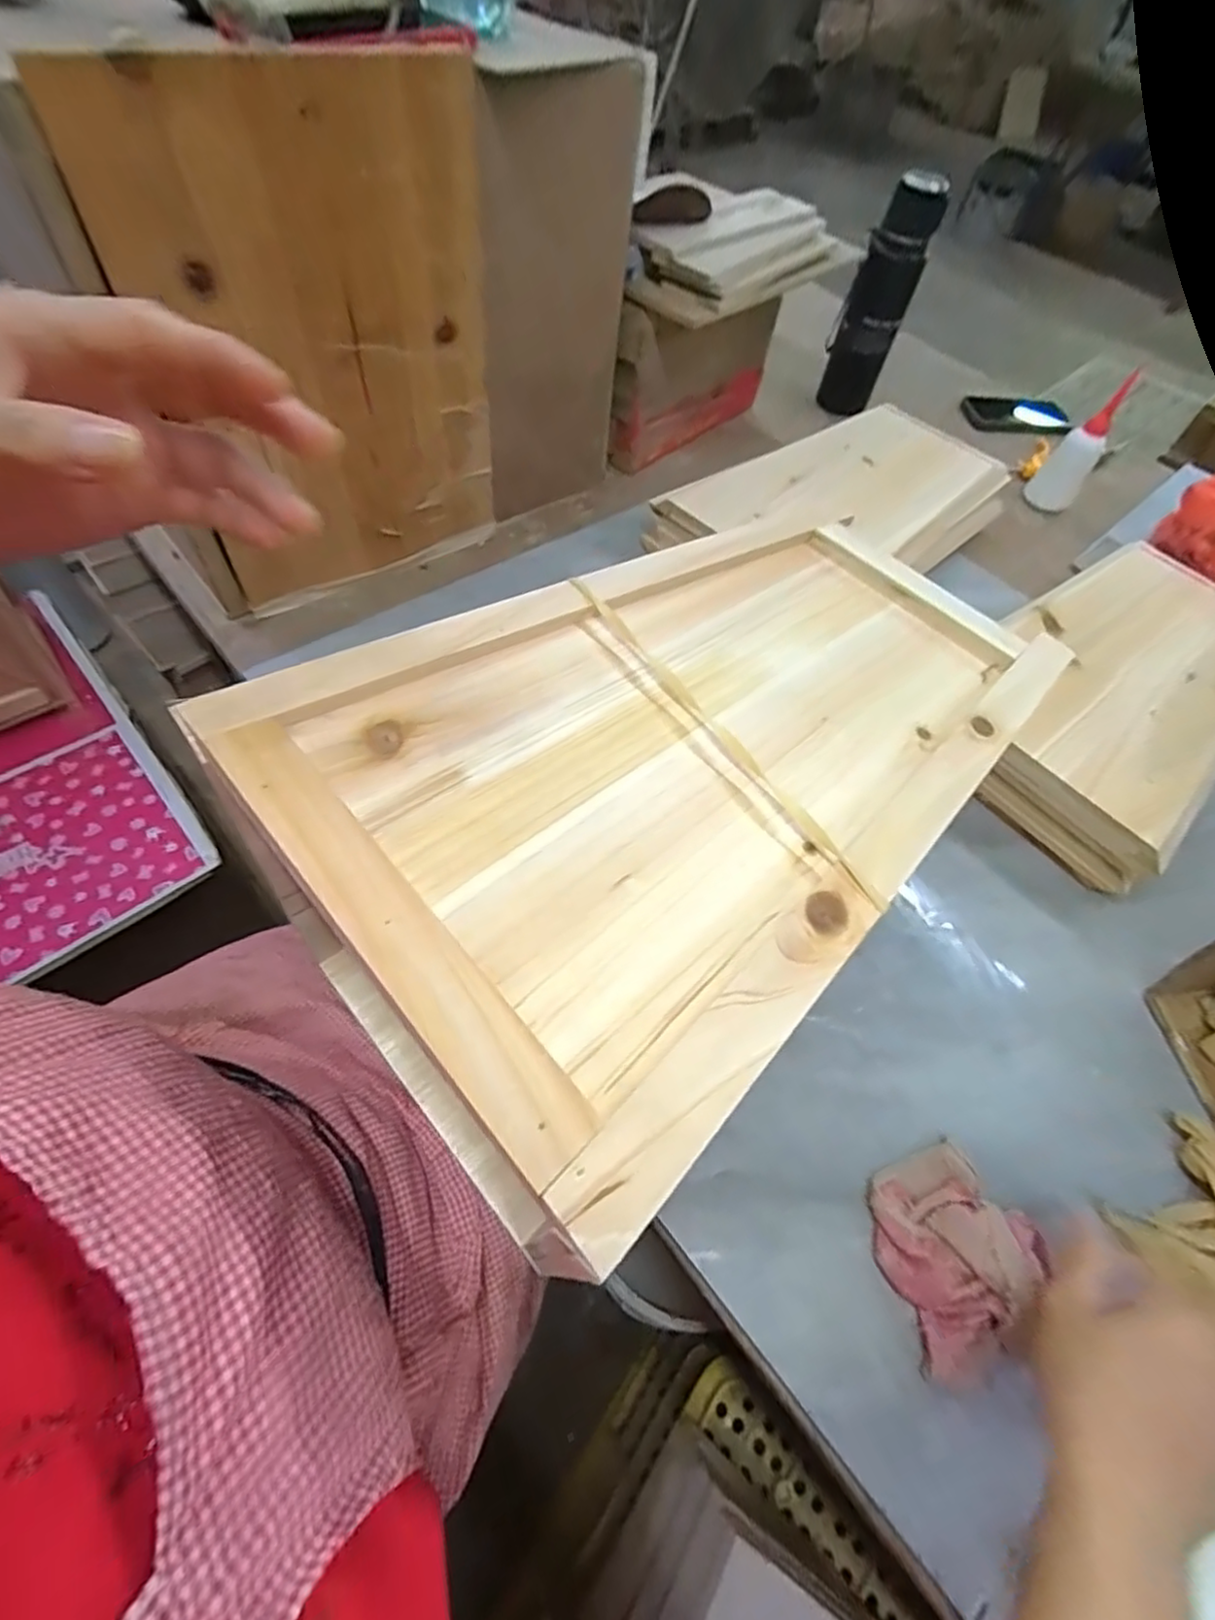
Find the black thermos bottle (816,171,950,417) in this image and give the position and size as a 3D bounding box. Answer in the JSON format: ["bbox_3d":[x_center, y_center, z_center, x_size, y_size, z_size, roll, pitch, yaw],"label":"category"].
[{"bbox_3d":[0.382,-0.722,0.918,0.090,0.262,0.069,19,58,6],"label":"black thermos bottle"}]

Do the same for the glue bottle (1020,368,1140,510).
[{"bbox_3d":[0.625,-0.476,0.852,0.056,0.141,0.050,6,57,-3],"label":"glue bottle"}]

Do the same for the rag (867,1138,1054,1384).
[{"bbox_3d":[0.221,0.268,0.393,0.106,0.038,0.105,-16,61,-16],"label":"rag"}]

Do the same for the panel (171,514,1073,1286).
[{"bbox_3d":[0.067,-0.044,0.323,0.430,0.015,0.243,-30,64,-31],"label":"panel"}]

